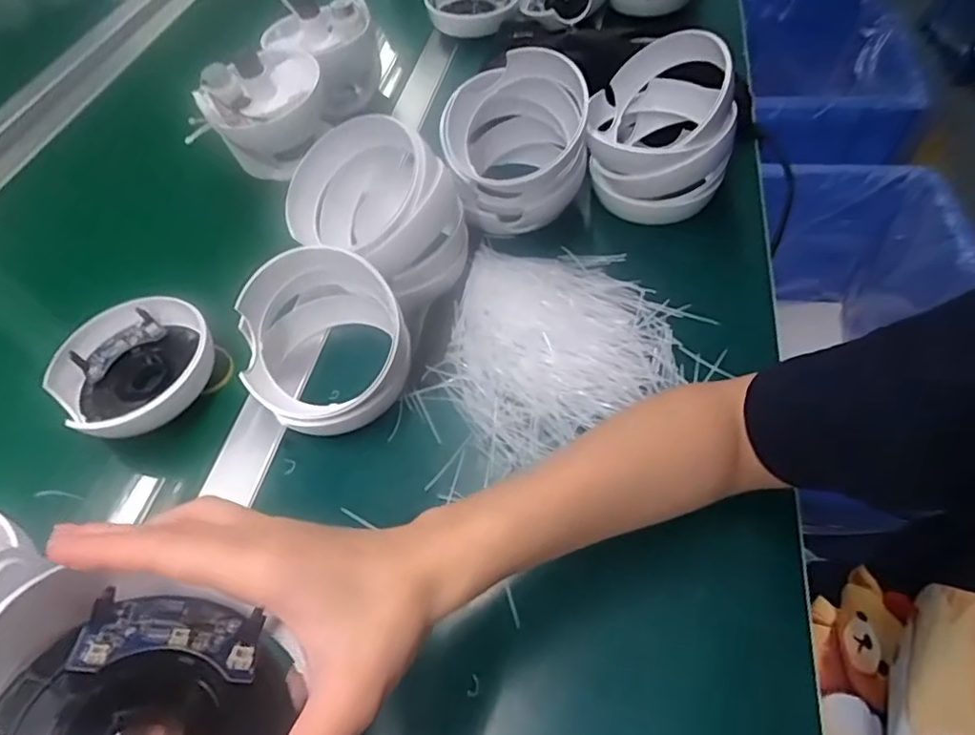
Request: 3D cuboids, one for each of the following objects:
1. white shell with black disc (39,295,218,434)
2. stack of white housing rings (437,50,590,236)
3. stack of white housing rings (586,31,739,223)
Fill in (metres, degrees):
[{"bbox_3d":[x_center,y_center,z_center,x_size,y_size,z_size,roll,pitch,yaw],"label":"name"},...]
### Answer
[{"bbox_3d":[-0.272,-0.003,0.447,0.099,0.041,0.116,34,64,26],"label":"white shell with black disc"},{"bbox_3d":[0.028,-0.199,0.502,0.118,0.113,0.115,7,55,11],"label":"stack of white housing rings"},{"bbox_3d":[0.147,-0.201,0.496,0.115,0.117,0.119,5,55,9],"label":"stack of white housing rings"}]

